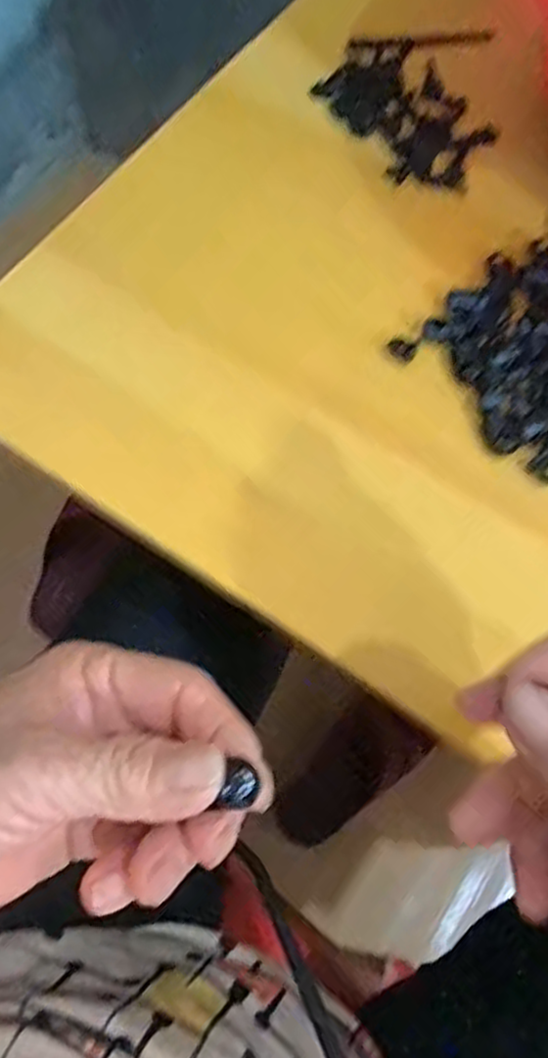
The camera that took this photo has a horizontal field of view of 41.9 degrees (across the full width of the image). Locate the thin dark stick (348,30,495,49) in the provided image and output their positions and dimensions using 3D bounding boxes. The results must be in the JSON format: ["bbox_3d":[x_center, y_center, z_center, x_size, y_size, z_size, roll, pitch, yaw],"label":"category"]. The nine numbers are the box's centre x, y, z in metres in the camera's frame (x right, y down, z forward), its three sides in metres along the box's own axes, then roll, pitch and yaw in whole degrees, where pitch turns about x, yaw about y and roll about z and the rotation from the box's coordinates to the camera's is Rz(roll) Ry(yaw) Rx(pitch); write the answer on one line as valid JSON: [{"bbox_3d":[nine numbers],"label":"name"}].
[{"bbox_3d":[0.090,-0.299,0.436,0.090,0.004,0.010,-7,67,-4],"label":"thin dark stick"}]

